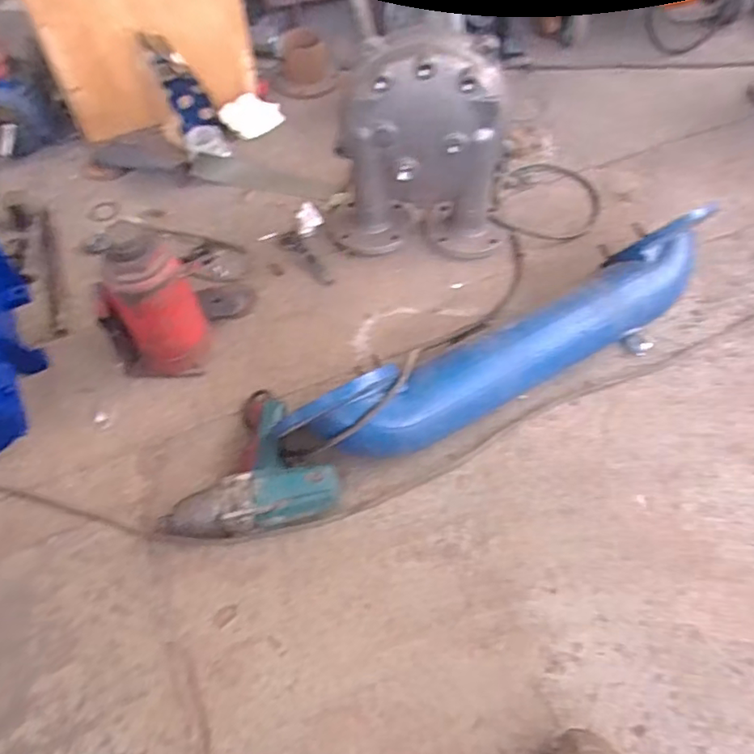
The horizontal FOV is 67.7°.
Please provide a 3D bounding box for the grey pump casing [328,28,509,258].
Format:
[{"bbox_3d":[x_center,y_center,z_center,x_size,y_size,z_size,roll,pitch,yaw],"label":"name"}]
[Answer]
[{"bbox_3d":[0.077,-0.413,1.047,0.339,0.355,0.160,0,54,2],"label":"grey pump casing"}]

